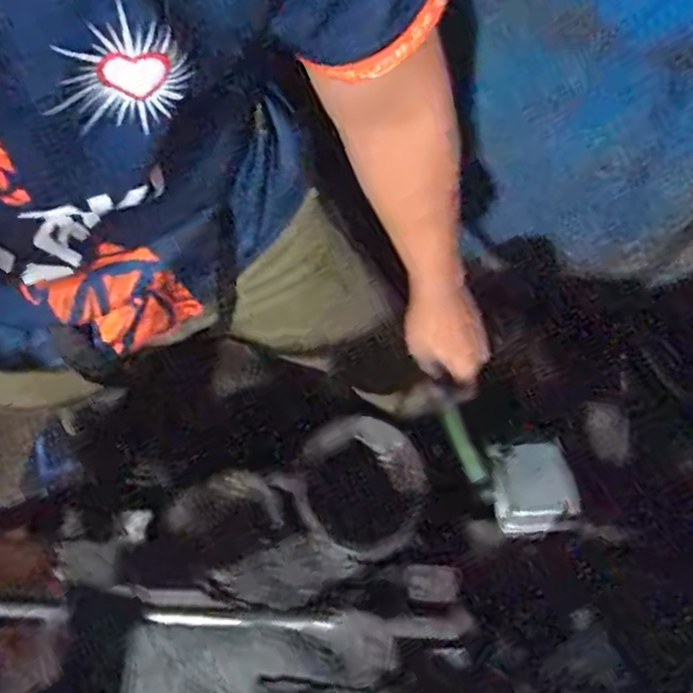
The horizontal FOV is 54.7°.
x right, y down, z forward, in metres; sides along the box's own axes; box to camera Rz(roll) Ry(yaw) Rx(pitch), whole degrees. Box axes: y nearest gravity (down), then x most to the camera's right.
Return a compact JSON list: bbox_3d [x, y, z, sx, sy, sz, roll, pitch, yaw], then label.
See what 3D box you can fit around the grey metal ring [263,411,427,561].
[{"bbox_3d":[0.013,0.125,0.616,0.123,0.031,0.122,1,73,-2],"label":"grey metal ring"}]

